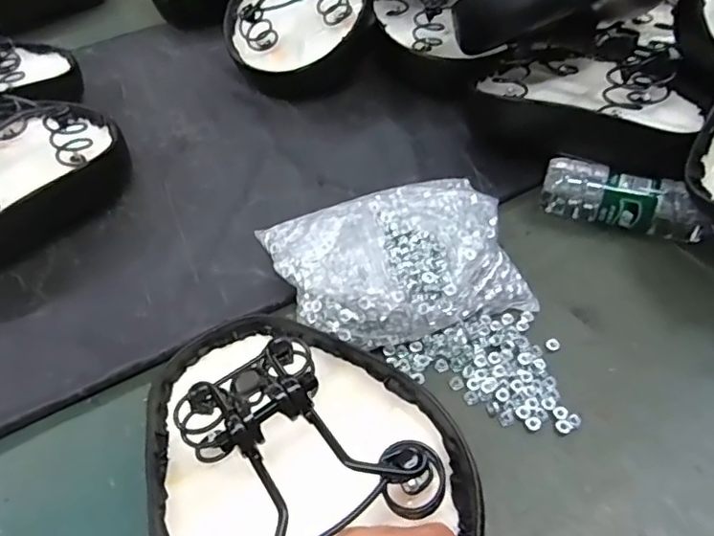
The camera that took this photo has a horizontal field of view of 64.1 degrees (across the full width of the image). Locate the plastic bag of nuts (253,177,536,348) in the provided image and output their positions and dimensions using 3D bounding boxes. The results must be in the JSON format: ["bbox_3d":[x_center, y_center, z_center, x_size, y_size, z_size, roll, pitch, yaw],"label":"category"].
[{"bbox_3d":[0.040,-0.015,0.596,0.239,0.053,0.180,-14,50,-10],"label":"plastic bag of nuts"}]

